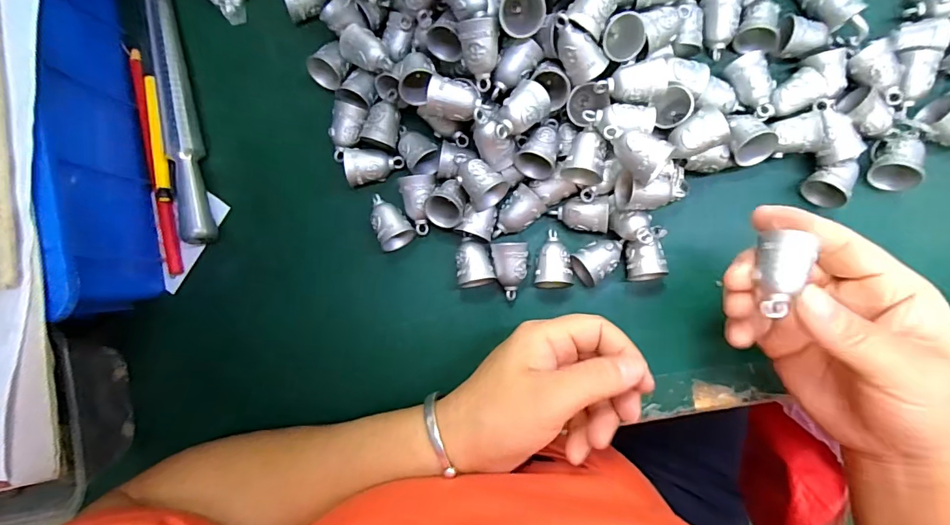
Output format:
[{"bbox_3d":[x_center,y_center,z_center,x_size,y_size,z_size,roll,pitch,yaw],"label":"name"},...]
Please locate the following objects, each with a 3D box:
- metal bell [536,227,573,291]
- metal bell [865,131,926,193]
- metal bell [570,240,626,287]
[{"bbox_3d":[0.050,-0.001,0.289,0.023,0.017,0.038,-2,87,4],"label":"metal bell"},{"bbox_3d":[0.257,-0.063,0.271,0.021,0.020,0.038,18,89,5],"label":"metal bell"},{"bbox_3d":[0.078,-0.003,0.284,0.033,0.021,0.023,-39,85,2],"label":"metal bell"}]

